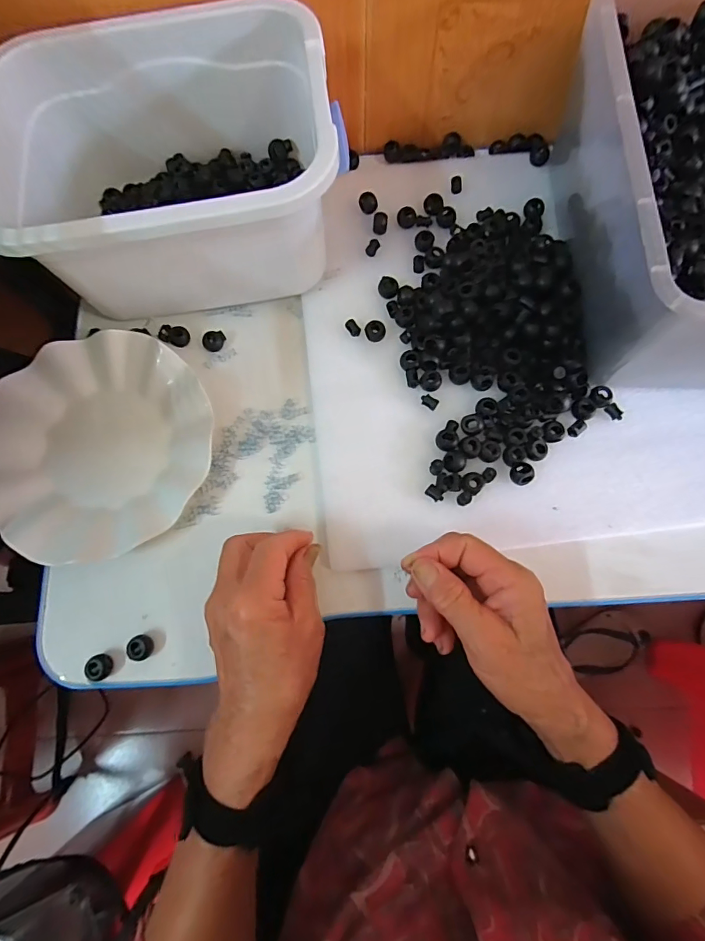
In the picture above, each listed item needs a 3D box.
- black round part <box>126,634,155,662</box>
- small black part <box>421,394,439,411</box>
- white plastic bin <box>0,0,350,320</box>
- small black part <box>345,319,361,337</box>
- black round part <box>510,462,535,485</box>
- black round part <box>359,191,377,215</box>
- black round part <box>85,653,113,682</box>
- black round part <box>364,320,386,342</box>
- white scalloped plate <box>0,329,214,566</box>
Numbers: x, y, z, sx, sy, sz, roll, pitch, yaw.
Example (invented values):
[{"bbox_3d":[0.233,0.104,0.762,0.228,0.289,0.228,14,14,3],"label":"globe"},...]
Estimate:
[{"bbox_3d":[-0.155,0.130,0.326,0.013,0.015,0.017,-3,75,0],"label":"black round part"},{"bbox_3d":[0.063,-0.056,0.363,0.014,0.004,0.010,30,77,8],"label":"small black part"},{"bbox_3d":[-0.139,-0.230,0.348,0.243,0.114,0.179,-7,75,-1],"label":"white plastic bin"},{"bbox_3d":[0.001,-0.122,0.379,0.010,0.004,0.016,-33,77,-8],"label":"small black part"},{"bbox_3d":[0.130,0.003,0.345,0.016,0.012,0.017,0,75,1],"label":"black round part"},{"bbox_3d":[0.014,-0.243,0.404,0.016,0.008,0.016,0,75,1],"label":"black round part"},{"bbox_3d":[-0.183,0.143,0.322,0.015,0.012,0.016,0,75,1],"label":"black round part"},{"bbox_3d":[0.019,-0.119,0.379,0.017,0.007,0.016,0,75,1],"label":"black round part"},{"bbox_3d":[-0.200,-0.022,0.350,0.175,0.019,0.169,0,79,1],"label":"white scalloped plate"}]

